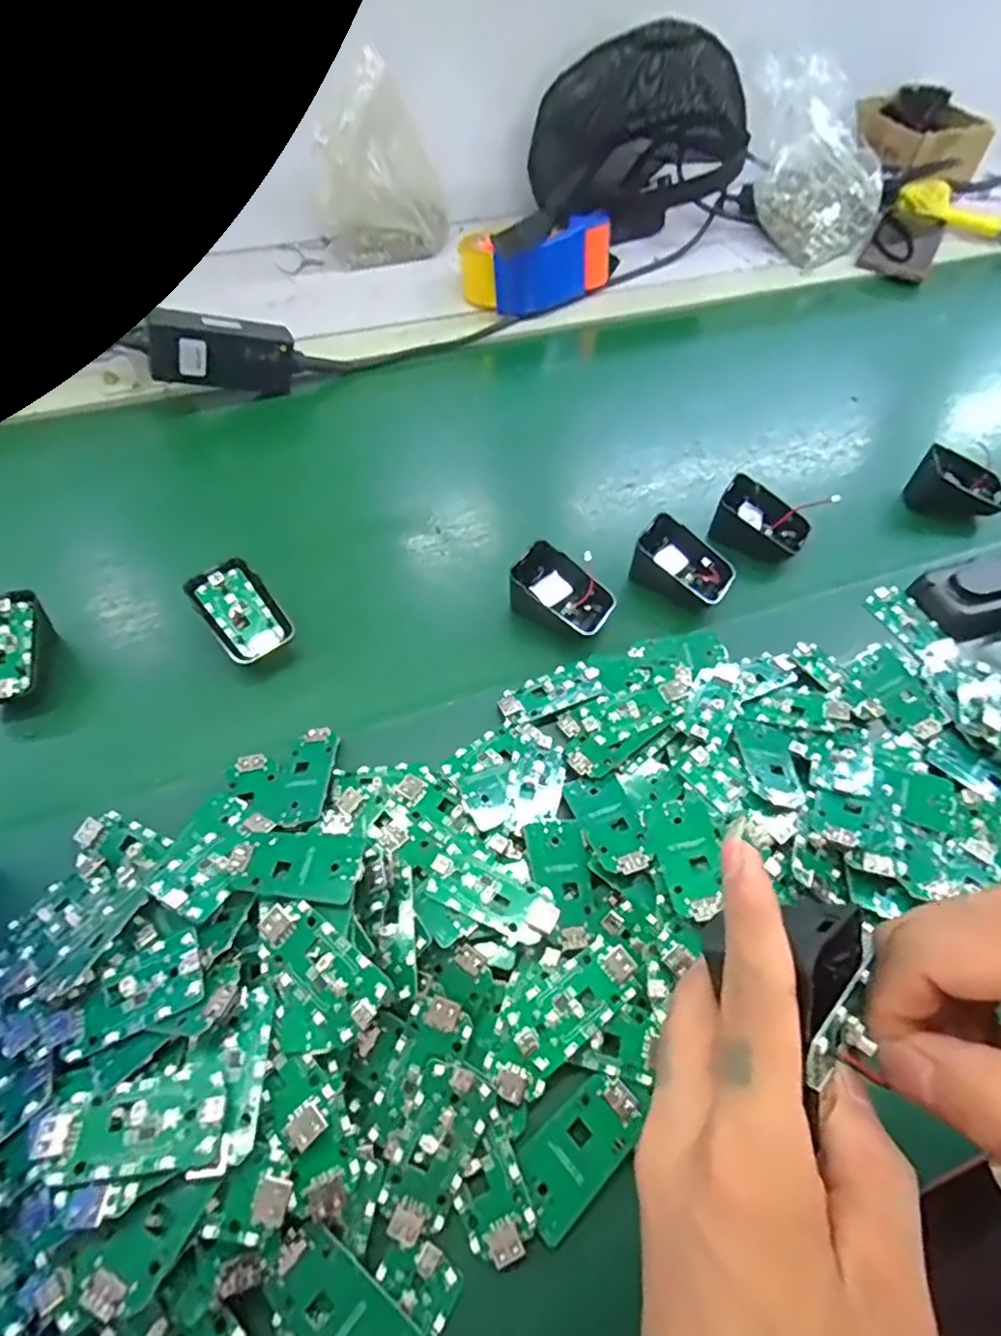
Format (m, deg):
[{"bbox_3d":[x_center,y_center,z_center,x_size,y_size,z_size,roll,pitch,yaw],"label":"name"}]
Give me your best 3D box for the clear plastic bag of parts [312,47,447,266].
[{"bbox_3d":[-0.130,-0.540,0.706,0.131,0.164,0.086,-2,55,-3],"label":"clear plastic bag of parts"}]

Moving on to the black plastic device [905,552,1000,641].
[{"bbox_3d":[0.344,-0.055,0.453,0.096,0.026,0.057,-19,57,-14],"label":"black plastic device"}]

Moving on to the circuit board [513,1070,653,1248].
[{"bbox_3d":[0.035,0.204,0.279,0.063,0.008,0.031,-36,63,-24],"label":"circuit board"}]

